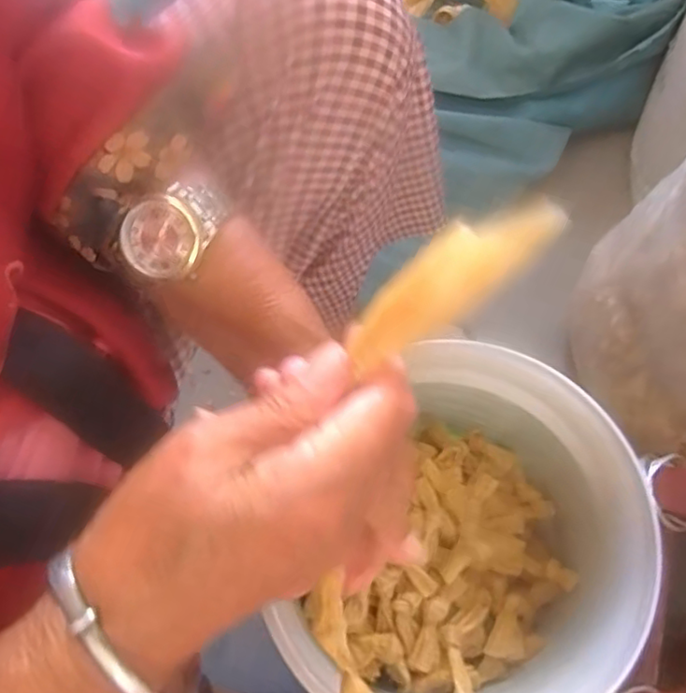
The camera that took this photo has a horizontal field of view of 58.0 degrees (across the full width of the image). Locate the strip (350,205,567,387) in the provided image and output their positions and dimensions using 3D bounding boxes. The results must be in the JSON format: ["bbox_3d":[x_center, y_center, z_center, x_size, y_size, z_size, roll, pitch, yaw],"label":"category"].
[{"bbox_3d":[0.028,-0.018,0.182,0.074,0.005,0.021,-39,94,28],"label":"strip"}]

